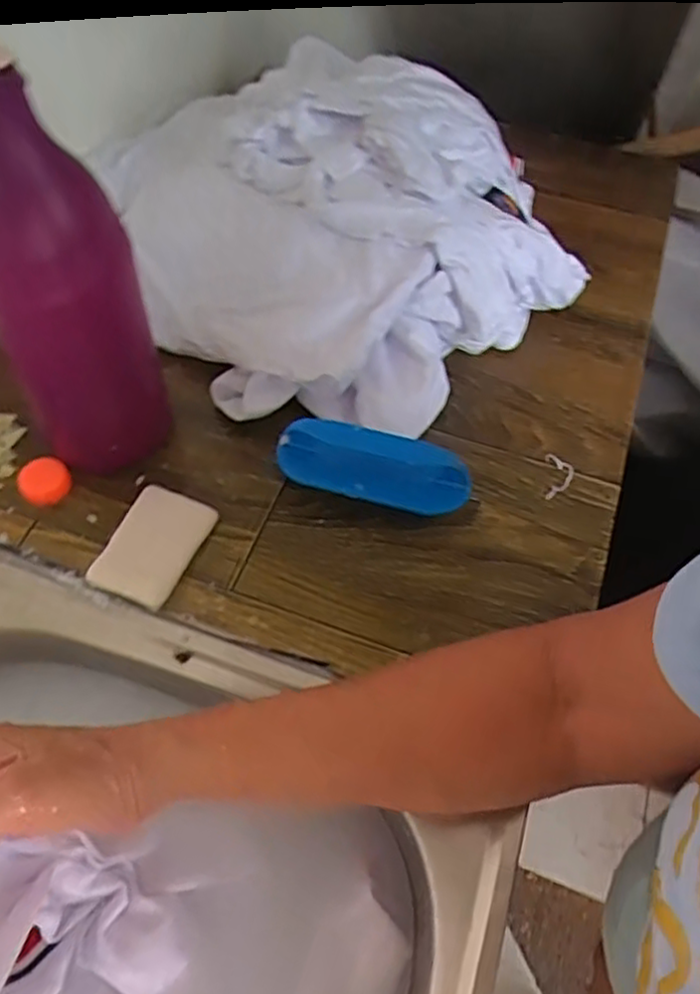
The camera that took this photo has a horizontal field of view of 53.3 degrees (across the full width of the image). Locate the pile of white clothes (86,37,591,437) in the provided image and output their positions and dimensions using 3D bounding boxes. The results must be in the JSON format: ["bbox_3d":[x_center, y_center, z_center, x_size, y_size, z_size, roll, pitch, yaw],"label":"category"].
[{"bbox_3d":[-0.038,-0.225,0.546,0.276,0.125,0.355,-38,65,-26],"label":"pile of white clothes"}]

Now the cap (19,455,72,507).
[{"bbox_3d":[-0.203,-0.011,0.465,0.033,0.012,0.031,2,54,-3],"label":"cap"}]

